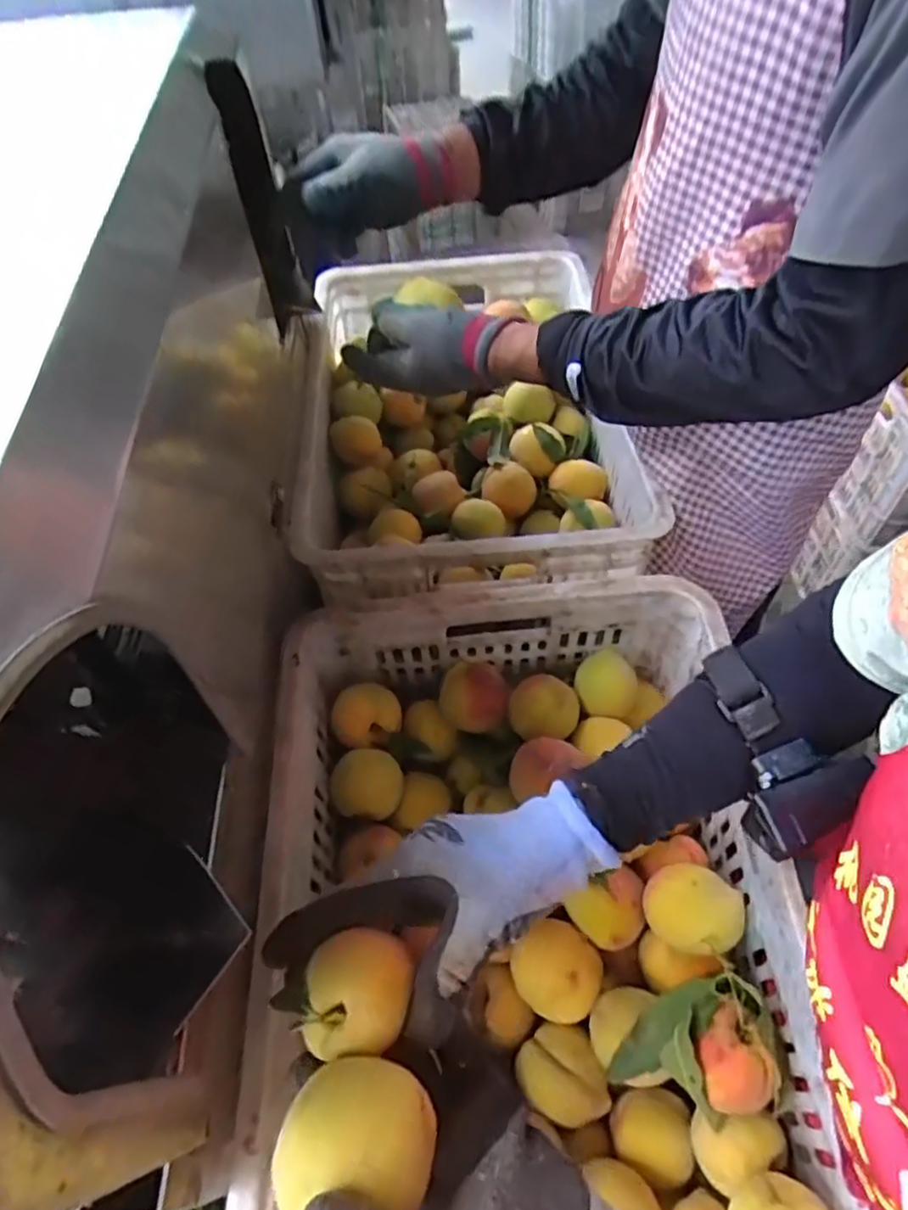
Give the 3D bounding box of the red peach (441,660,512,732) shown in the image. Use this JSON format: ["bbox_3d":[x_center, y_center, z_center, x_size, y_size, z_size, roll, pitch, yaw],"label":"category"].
[{"bbox_3d":[0.017,0.080,0.599,0.058,0.048,0.062,-5,54,-2],"label":"red peach"}]

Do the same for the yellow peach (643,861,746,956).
[{"bbox_3d":[0.173,0.223,0.482,0.062,0.046,0.055,16,56,13],"label":"yellow peach"}]

